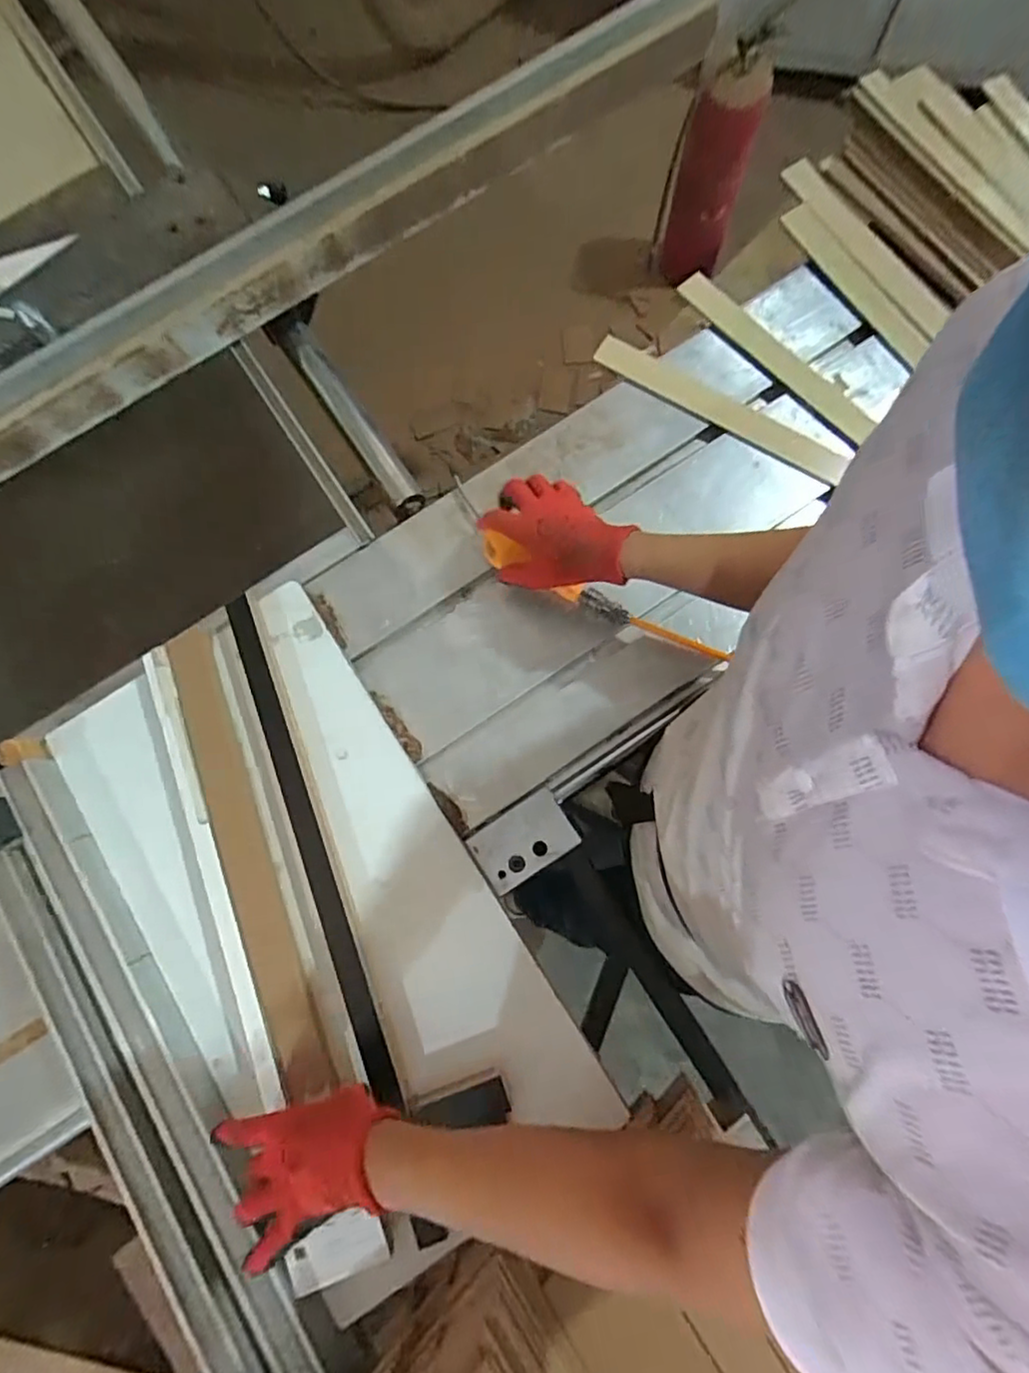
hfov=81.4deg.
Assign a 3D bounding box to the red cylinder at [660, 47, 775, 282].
[{"bbox_3d":[0.395,-1.032,1.213,0.135,0.444,0.147,19,81,4],"label":"red cylinder"}]

